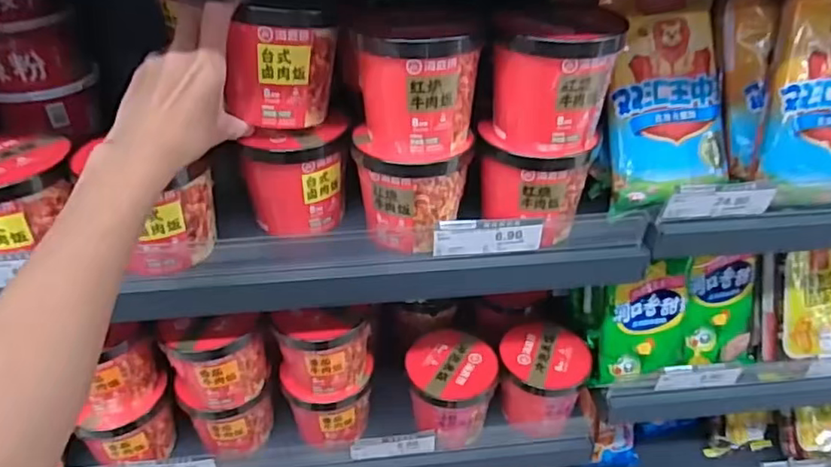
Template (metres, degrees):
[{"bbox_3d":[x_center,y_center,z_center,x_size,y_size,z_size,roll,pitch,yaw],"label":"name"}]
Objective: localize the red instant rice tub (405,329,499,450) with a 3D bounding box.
[{"bbox_3d":[0.045,0.193,0.745,0.106,0.096,0.105,0,35,0],"label":"red instant rice tub"}]

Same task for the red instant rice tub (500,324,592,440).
[{"bbox_3d":[0.162,0.183,0.762,0.105,0.096,0.103,0,35,0],"label":"red instant rice tub"}]

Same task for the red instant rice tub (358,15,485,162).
[{"bbox_3d":[0.004,-0.128,0.513,0.095,0.110,0.089,0,35,0],"label":"red instant rice tub"}]

